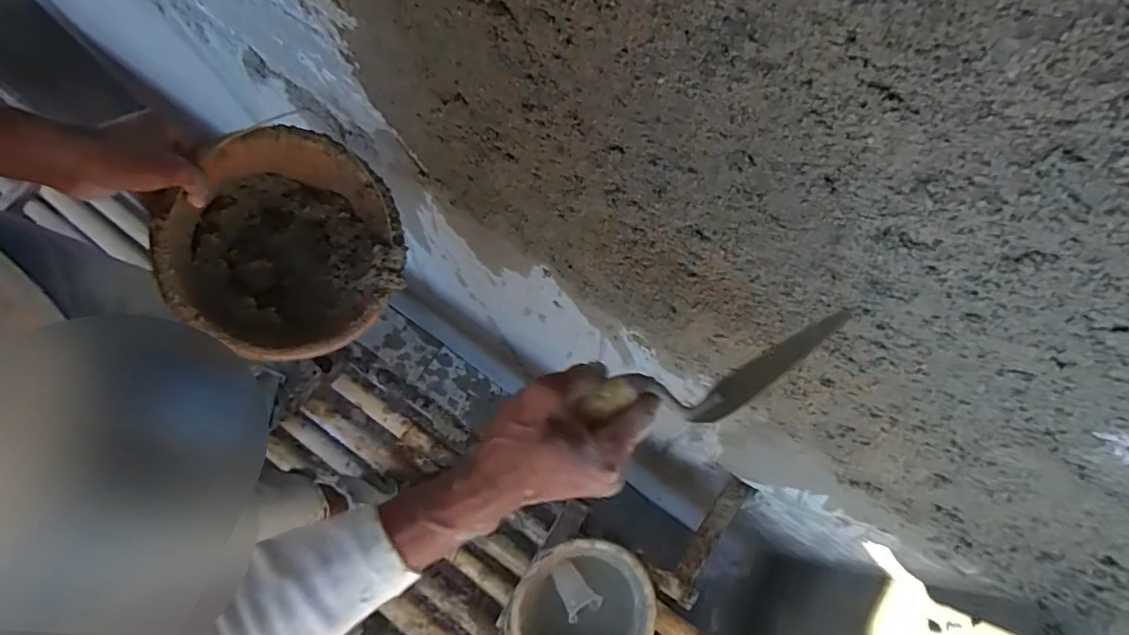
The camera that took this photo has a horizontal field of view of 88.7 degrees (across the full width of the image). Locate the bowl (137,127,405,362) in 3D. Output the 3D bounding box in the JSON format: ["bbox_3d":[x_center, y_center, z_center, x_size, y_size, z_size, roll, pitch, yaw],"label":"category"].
[{"bbox_3d":[-0.345,-0.087,0.707,0.154,0.247,0.254,15,65,53],"label":"bowl"}]

